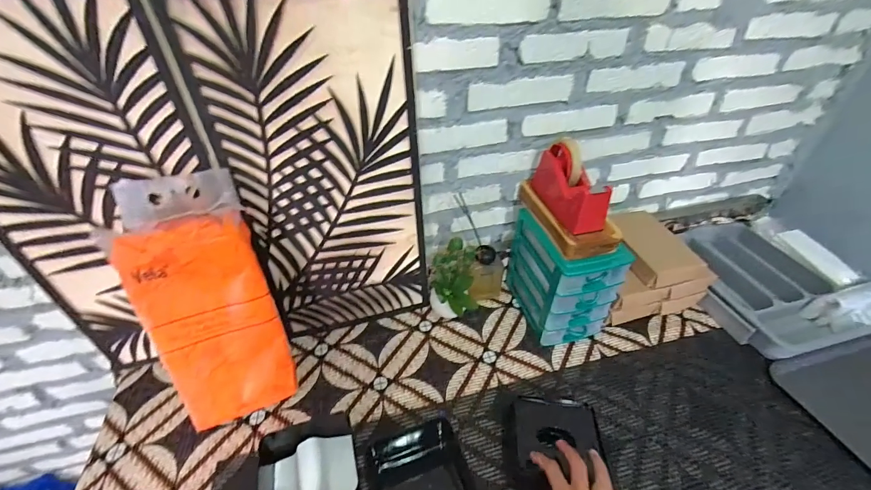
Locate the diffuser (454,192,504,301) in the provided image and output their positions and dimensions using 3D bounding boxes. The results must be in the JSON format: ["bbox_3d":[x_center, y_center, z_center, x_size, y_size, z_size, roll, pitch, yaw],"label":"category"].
[{"bbox_3d":[0.098,0.011,0.780,0.072,0.231,0.091,-17,42,-17],"label":"diffuser"}]

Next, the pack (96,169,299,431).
[{"bbox_3d":[-0.339,0.099,0.555,0.167,0.395,0.078,-14,19,-14],"label":"pack"}]

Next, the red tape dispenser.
[{"bbox_3d":[0.224,-0.105,0.631,0.056,0.098,0.171,-15,43,-17],"label":"red tape dispenser"}]

